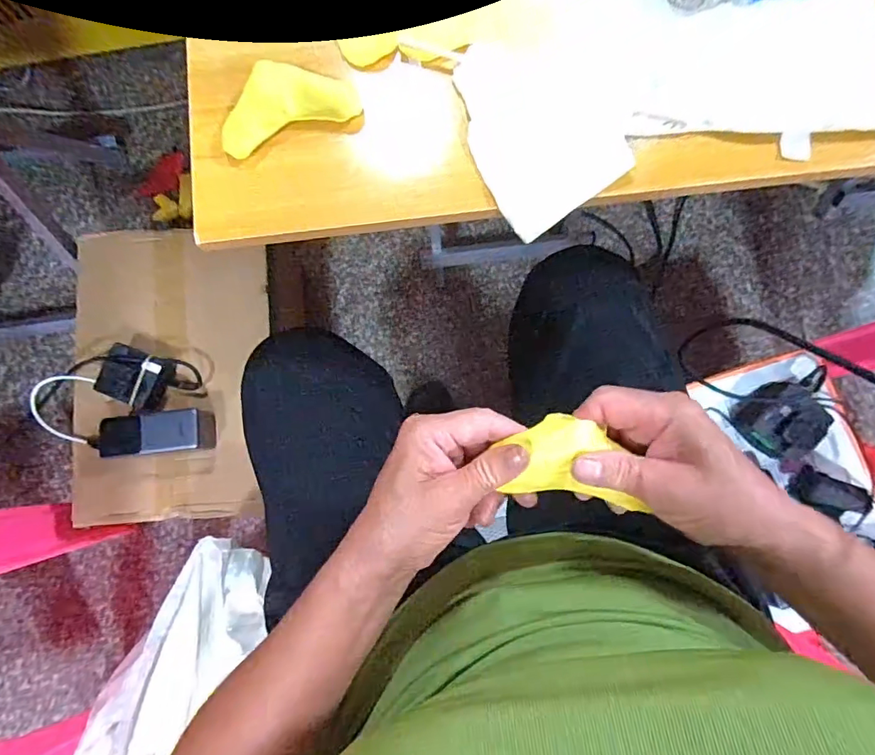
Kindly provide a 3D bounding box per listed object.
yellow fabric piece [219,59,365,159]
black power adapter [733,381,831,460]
[{"bbox_3d":[-0.119,-0.214,0.373,0.107,0.016,0.056,-22,82,-1],"label":"yellow fabric piece"},{"bbox_3d":[0.430,0.051,0.598,0.082,0.050,0.089,0,82,2],"label":"black power adapter"}]

